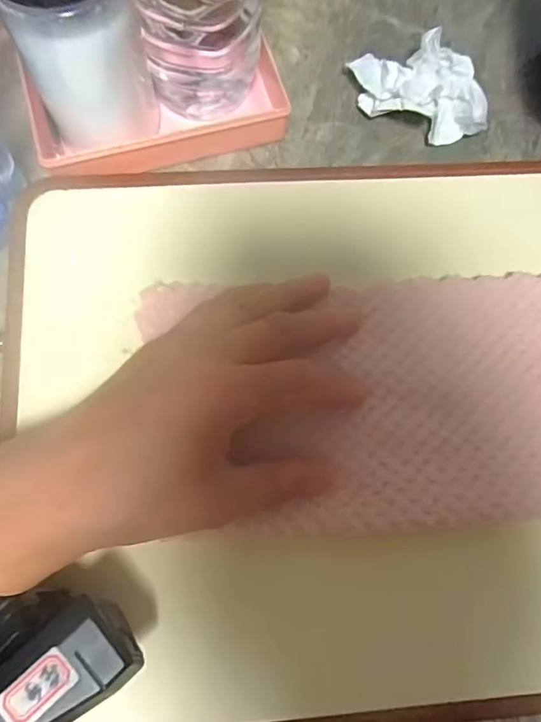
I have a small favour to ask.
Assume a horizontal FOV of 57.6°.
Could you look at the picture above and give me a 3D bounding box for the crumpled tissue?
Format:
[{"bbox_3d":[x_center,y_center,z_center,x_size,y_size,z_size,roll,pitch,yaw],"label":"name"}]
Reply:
[{"bbox_3d":[0.086,-0.161,0.291,0.069,0.025,0.058,-3,75,-4],"label":"crumpled tissue"}]

